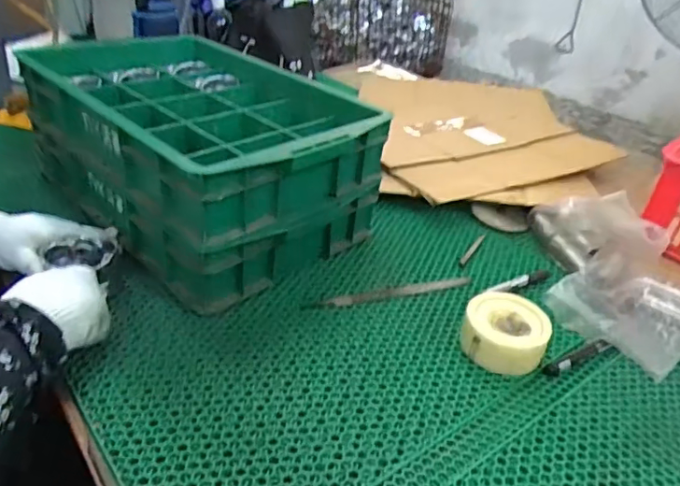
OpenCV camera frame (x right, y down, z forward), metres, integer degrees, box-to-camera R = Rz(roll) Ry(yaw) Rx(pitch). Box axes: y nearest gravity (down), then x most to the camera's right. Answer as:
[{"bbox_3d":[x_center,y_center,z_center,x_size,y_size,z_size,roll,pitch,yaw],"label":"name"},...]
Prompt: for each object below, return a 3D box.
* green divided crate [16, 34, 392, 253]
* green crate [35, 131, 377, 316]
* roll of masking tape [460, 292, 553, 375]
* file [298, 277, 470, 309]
[{"bbox_3d":[-0.197,-0.181,0.794,0.506,0.117,0.328,31,40,34],"label":"green divided crate"},{"bbox_3d":[-0.216,-0.090,0.848,0.471,0.093,0.324,32,42,34],"label":"green crate"},{"bbox_3d":[0.196,0.108,0.640,0.096,0.056,0.096,4,34,-2],"label":"roll of masking tape"},{"bbox_3d":[0.067,0.067,0.730,0.237,0.004,0.025,-7,36,-18],"label":"file"}]

